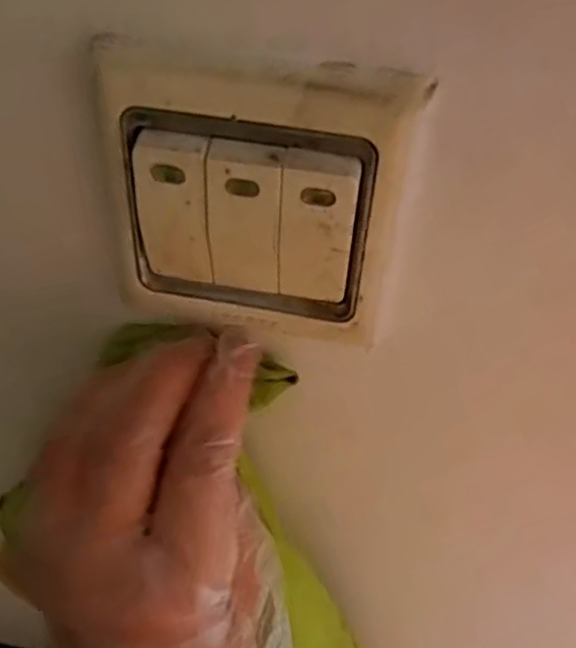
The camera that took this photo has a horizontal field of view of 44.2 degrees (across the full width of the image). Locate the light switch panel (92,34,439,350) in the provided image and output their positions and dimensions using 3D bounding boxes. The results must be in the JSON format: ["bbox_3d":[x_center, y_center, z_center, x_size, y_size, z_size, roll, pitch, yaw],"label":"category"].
[{"bbox_3d":[-0.009,-0.030,0.198,0.080,0.085,0.015,9,42,7],"label":"light switch panel"}]

